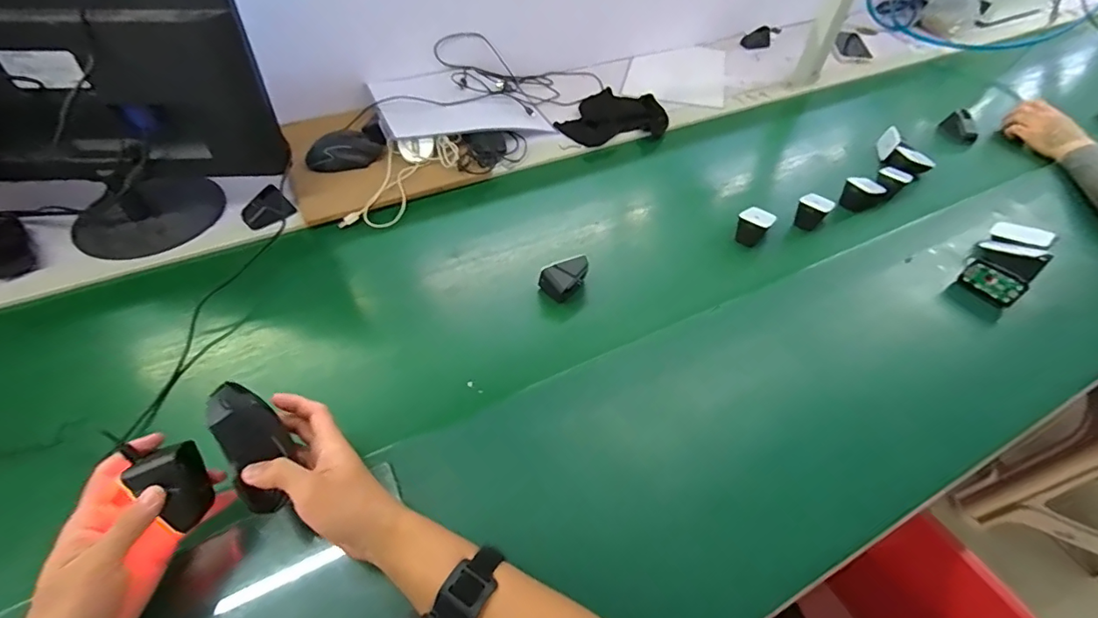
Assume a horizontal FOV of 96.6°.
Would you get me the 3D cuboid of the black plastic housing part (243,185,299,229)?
[{"bbox_3d":[-0.416,-0.150,0.719,0.066,0.042,0.027,-33,59,-26],"label":"black plastic housing part"}]

